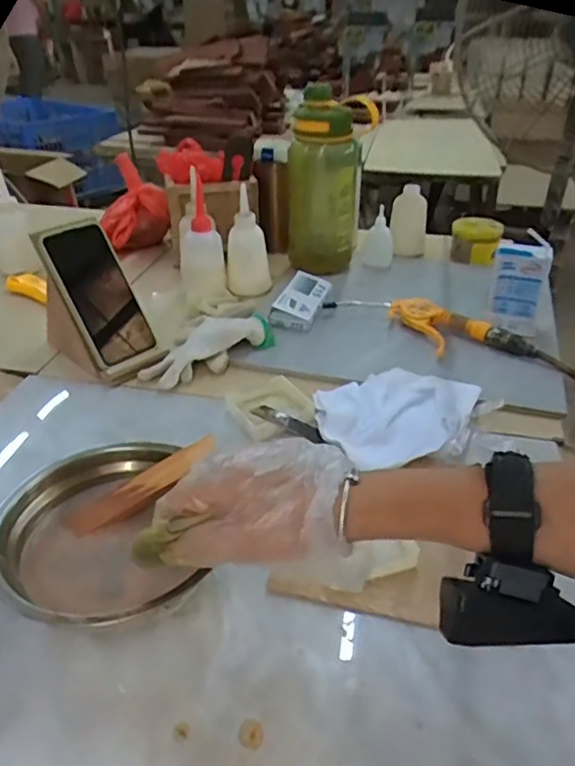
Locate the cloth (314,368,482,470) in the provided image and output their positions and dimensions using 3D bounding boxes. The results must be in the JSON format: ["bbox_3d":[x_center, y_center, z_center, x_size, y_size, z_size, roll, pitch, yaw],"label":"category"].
[{"bbox_3d":[0.117,0.023,0.619,0.170,0.027,0.147,-14,35,-21],"label":"cloth"}]

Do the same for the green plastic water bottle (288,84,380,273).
[{"bbox_3d":[0.063,-0.299,0.909,0.124,0.241,0.085,8,34,12],"label":"green plastic water bottle"}]

